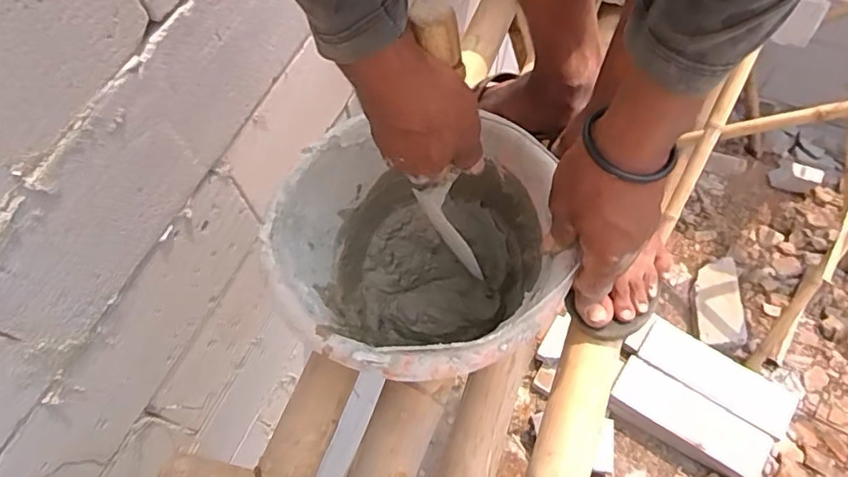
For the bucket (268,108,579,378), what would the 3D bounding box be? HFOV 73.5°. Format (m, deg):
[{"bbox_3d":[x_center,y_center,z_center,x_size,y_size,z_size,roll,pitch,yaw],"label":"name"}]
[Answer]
[{"bbox_3d":[-0.010,0.026,0.512,0.235,0.183,0.222,11,64,8],"label":"bucket"}]

